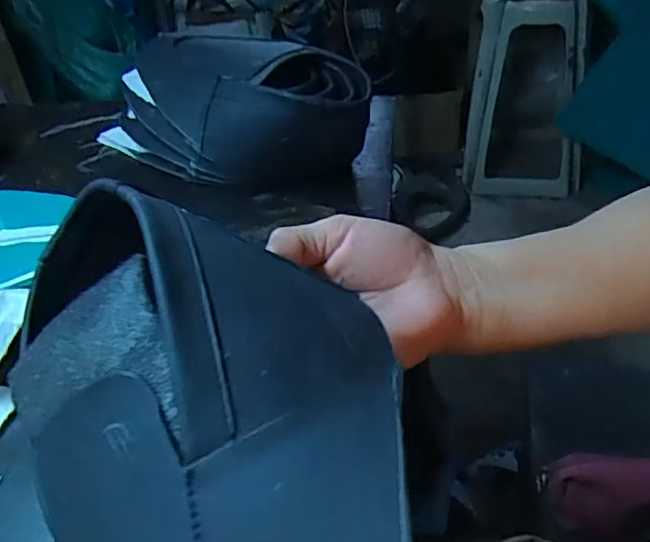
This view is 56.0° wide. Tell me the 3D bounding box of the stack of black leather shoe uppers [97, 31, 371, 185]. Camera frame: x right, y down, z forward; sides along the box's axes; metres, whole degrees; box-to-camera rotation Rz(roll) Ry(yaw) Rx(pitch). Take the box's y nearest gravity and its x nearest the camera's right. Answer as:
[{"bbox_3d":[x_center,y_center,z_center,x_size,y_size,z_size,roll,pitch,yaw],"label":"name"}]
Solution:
[{"bbox_3d":[-0.104,-0.171,0.643,0.323,0.108,0.135,17,45,25],"label":"stack of black leather shoe uppers"}]

